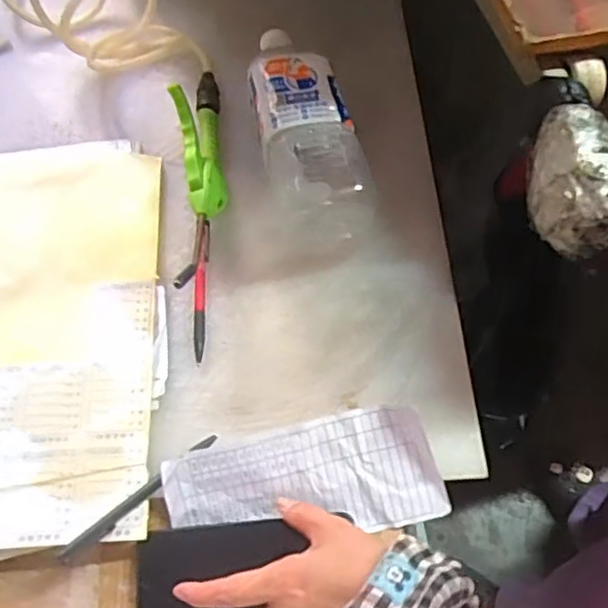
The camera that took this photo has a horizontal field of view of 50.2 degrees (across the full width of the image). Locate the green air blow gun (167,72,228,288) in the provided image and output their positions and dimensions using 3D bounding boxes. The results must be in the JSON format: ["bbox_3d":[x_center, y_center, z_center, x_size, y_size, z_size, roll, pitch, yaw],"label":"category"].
[{"bbox_3d":[-0.093,-0.135,0.585,0.043,0.061,0.210,-4,68,-3],"label":"green air blow gun"}]

